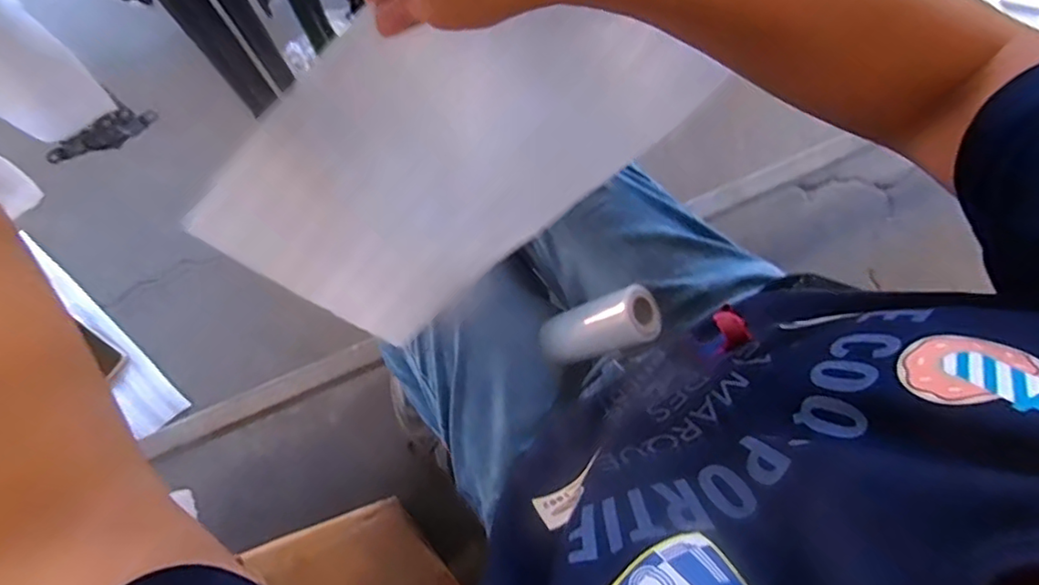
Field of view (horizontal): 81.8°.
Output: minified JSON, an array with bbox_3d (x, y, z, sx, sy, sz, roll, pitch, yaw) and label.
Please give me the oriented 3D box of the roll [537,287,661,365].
[{"bbox_3d":[0.066,0.030,0.519,0.104,0.042,0.050,-22,73,40],"label":"roll"}]

